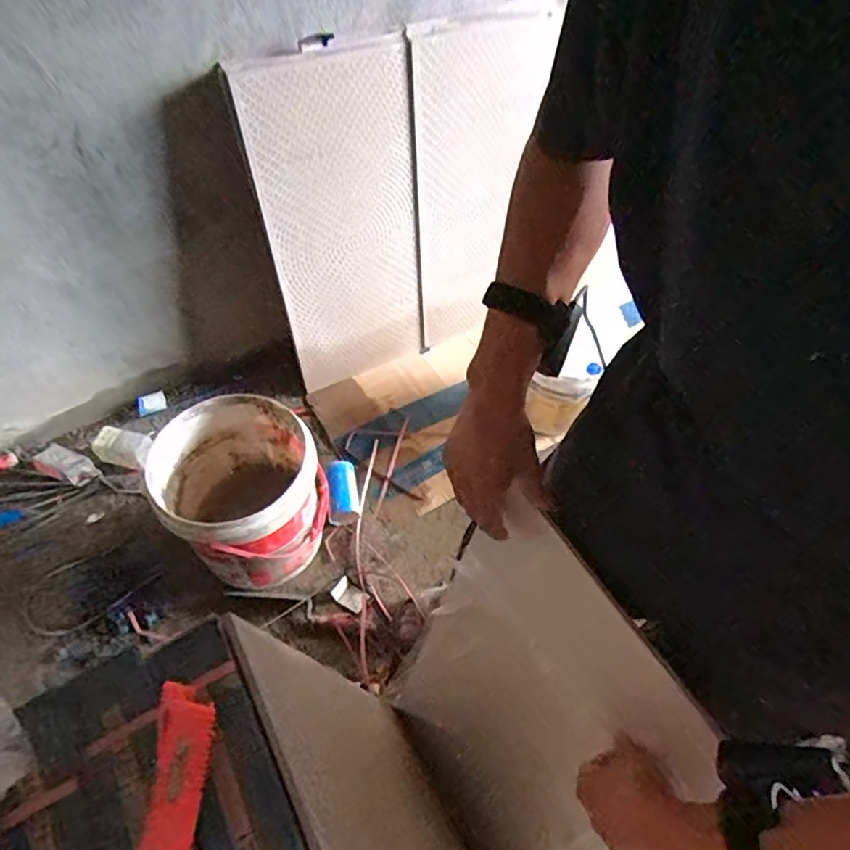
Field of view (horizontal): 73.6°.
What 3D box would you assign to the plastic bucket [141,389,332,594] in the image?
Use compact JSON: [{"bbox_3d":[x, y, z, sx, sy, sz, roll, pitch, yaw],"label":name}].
[{"bbox_3d":[-0.384,0.155,1.238,0.309,0.342,0.296,1,52,-1],"label":"plastic bucket"}]

